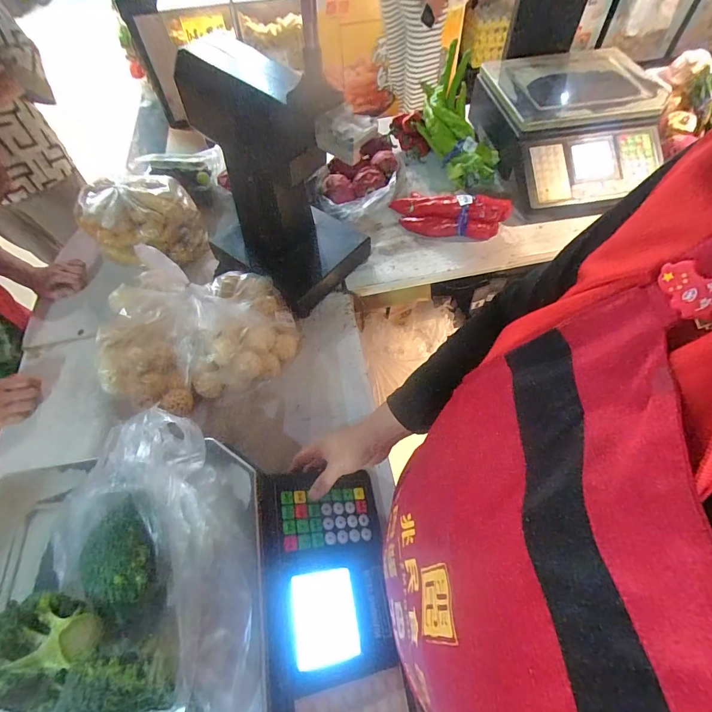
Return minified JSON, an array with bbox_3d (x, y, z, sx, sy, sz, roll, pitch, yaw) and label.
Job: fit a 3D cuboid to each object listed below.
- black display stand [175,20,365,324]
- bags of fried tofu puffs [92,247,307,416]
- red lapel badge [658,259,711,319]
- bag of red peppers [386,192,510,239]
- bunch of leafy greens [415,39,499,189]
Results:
[{"bbox_3d":[-0.133,-0.295,0.666,0.254,0.367,0.210,30,64,20],"label":"black display stand"},{"bbox_3d":[-0.273,-0.059,0.628,0.332,0.179,0.243,-9,58,-3],"label":"bags of fried tofu puffs"},{"bbox_3d":[0.147,-0.029,0.167,0.024,0.004,0.031,-63,35,9],"label":"red lapel badge"},{"bbox_3d":[0.191,-0.304,0.820,0.244,0.082,0.085,22,61,15],"label":"bag of red peppers"},{"bbox_3d":[0.229,-0.542,0.895,0.129,0.107,0.294,-18,93,-9],"label":"bunch of leafy greens"}]

